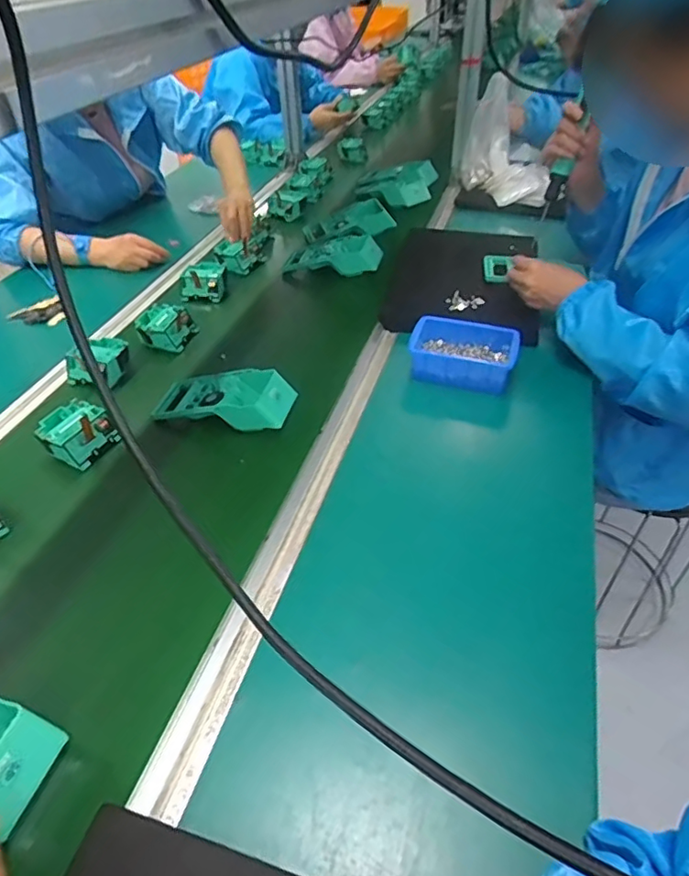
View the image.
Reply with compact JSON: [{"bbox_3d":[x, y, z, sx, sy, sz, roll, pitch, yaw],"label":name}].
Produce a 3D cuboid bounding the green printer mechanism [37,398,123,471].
[{"bbox_3d":[-0.342,-0.007,0.713,0.082,0.041,0.082,27,51,25],"label":"green printer mechanism"}]

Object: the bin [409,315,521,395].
[{"bbox_3d":[0.169,-0.122,0.823,0.156,0.053,0.116,16,47,16],"label":"bin"}]

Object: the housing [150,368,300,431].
[{"bbox_3d":[-0.162,-0.057,0.755,0.190,0.052,0.086,10,46,11],"label":"housing"}]

